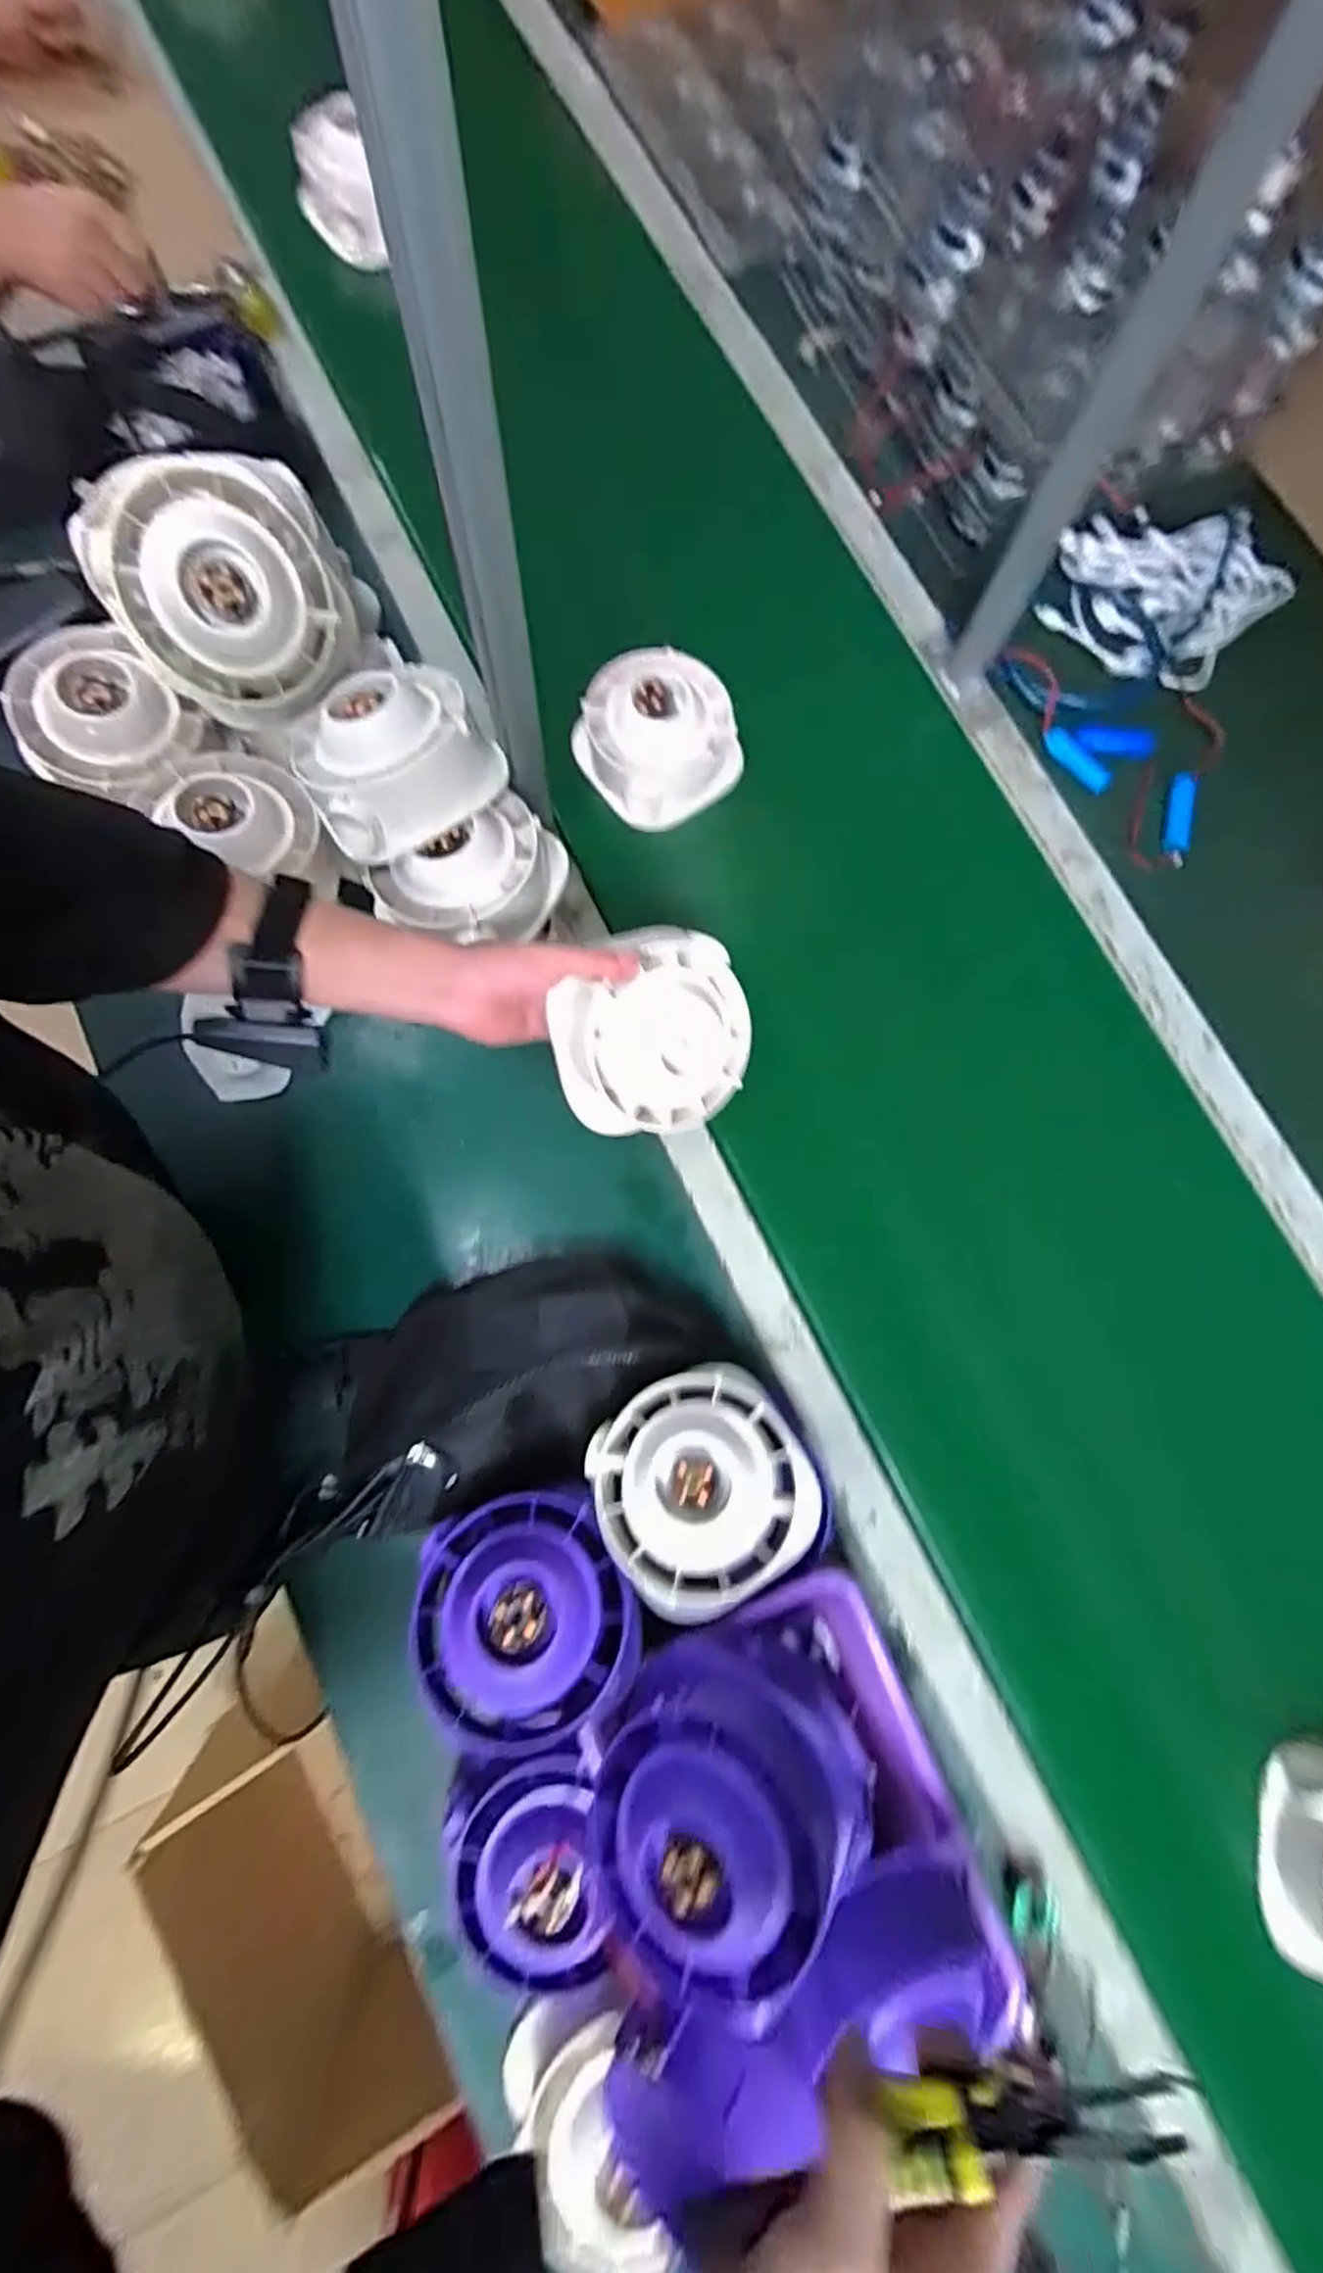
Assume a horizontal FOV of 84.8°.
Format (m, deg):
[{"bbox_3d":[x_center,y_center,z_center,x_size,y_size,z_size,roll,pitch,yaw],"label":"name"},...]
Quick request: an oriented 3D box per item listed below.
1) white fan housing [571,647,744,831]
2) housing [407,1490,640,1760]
[{"bbox_3d":[0.000,-0.366,0.654,0.127,0.076,0.130,0,78,-1],"label":"white fan housing"},{"bbox_3d":[-0.082,0.296,0.446,0.130,0.052,0.127,-3,78,-2],"label":"housing"}]

